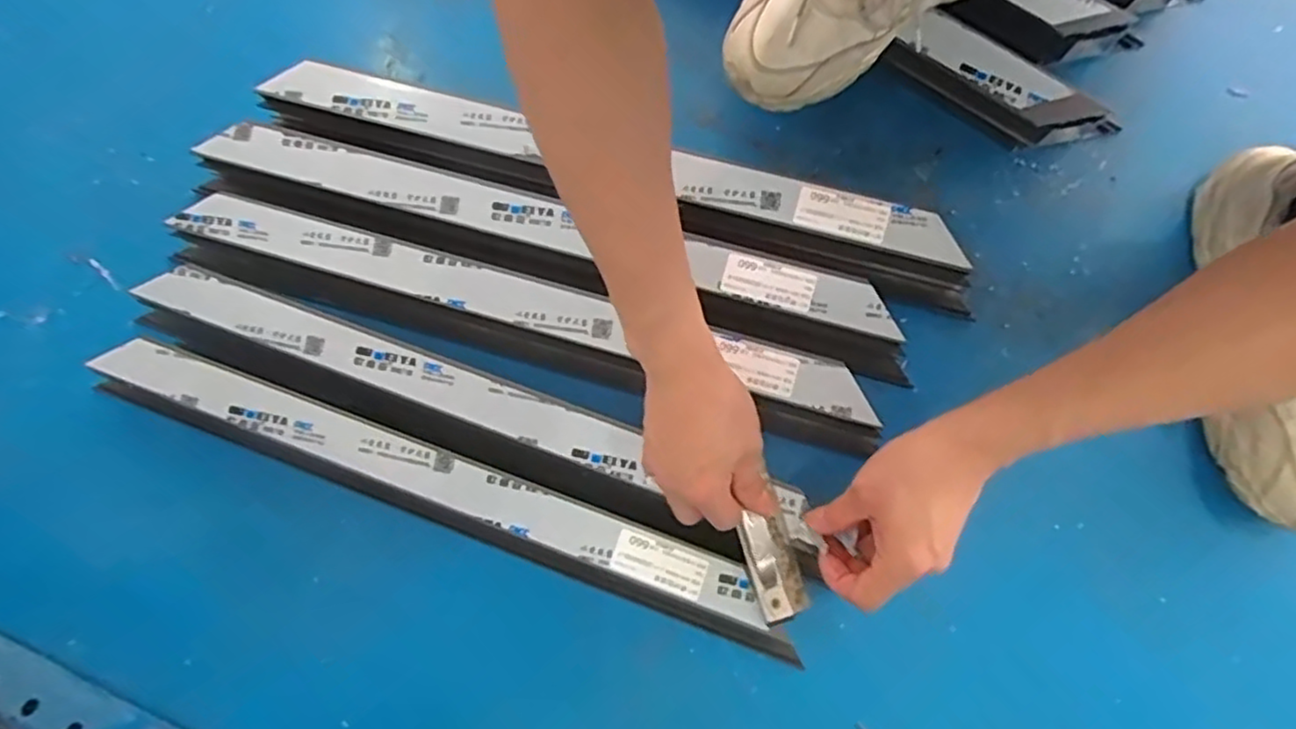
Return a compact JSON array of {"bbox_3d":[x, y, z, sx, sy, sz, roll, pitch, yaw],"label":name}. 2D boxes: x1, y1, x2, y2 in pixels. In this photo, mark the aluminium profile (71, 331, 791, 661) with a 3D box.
[{"bbox_3d":[-0.168,0.099,0.559,0.581,0.062,0.062,19,85,7],"label":"aluminium profile"}]

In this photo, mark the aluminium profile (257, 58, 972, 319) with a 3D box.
[{"bbox_3d":[-0.028,-0.155,0.573,0.588,0.047,0.066,17,85,6],"label":"aluminium profile"}]

